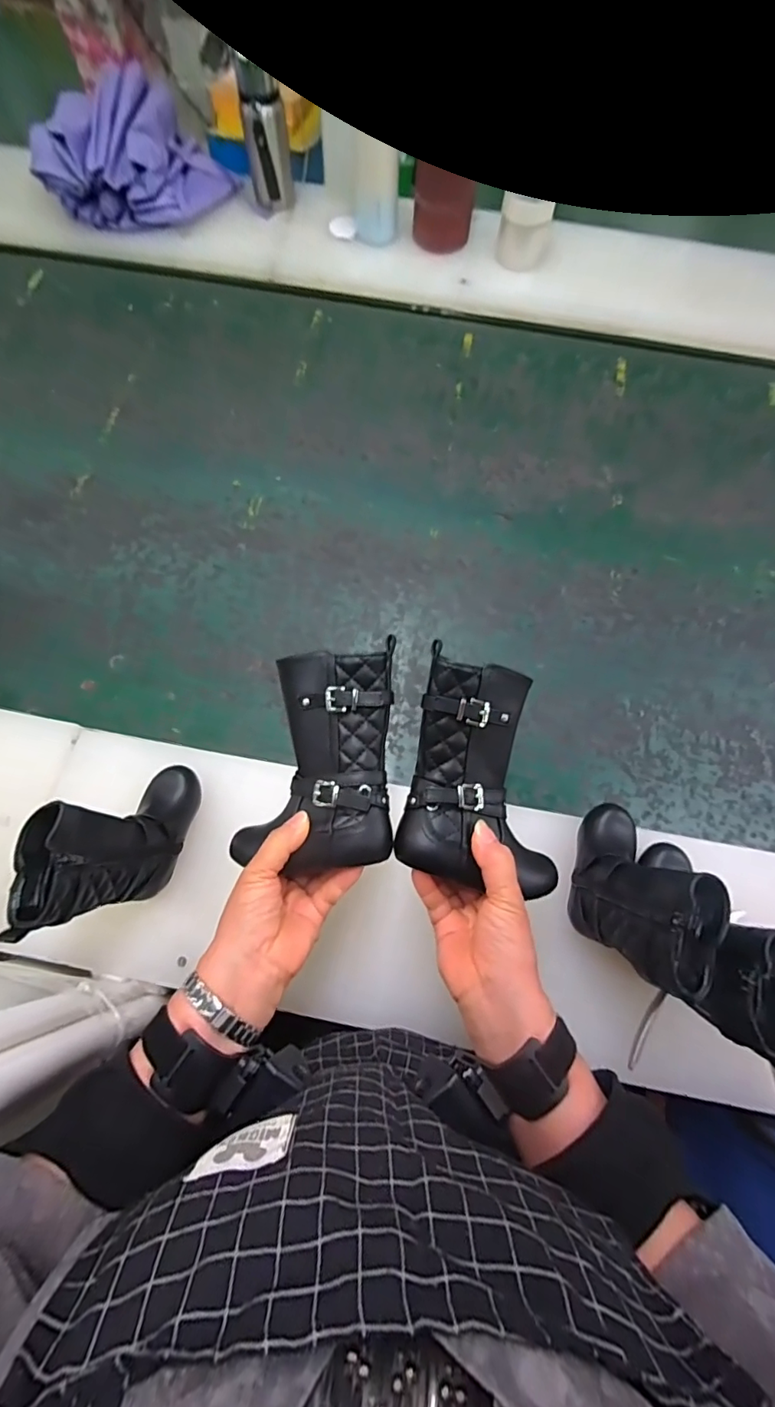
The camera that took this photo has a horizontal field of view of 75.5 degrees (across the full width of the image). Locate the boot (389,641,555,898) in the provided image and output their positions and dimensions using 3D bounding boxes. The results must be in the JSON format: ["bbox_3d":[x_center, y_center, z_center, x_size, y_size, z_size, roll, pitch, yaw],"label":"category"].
[{"bbox_3d":[0.063,0.055,0.402,0.117,0.063,0.187,-5,95,-14],"label":"boot"}]

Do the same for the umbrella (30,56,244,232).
[{"bbox_3d":[-0.429,-0.956,0.864,0.293,0.111,0.218,3,70,-1],"label":"umbrella"}]

